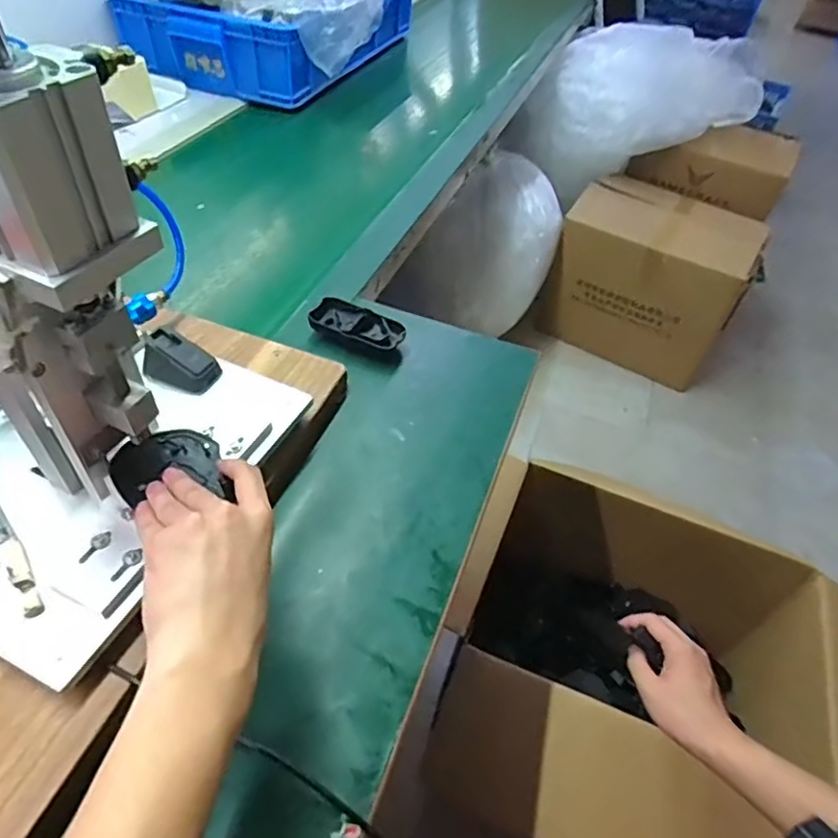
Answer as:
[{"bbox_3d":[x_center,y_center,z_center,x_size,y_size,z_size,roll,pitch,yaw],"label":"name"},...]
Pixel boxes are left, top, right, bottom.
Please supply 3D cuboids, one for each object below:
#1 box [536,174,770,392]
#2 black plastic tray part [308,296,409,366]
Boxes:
[{"bbox_3d":[0.668,-0.396,1.814,0.514,0.456,0.288,24,50,14],"label":"box"},{"bbox_3d":[-0.068,-0.104,0.704,0.109,0.032,0.047,21,49,12],"label":"black plastic tray part"}]

